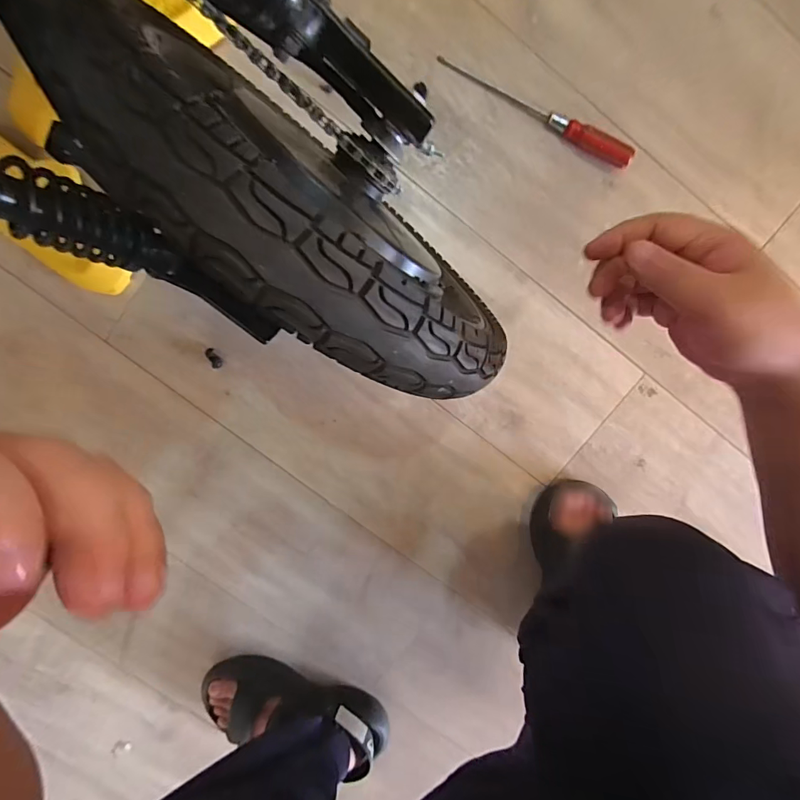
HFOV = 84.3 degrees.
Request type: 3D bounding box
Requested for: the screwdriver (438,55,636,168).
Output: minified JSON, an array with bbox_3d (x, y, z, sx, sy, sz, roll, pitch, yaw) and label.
[{"bbox_3d":[0.161,-0.341,0.518,0.251,0.026,0.022,29,99,-4],"label":"screwdriver"}]

